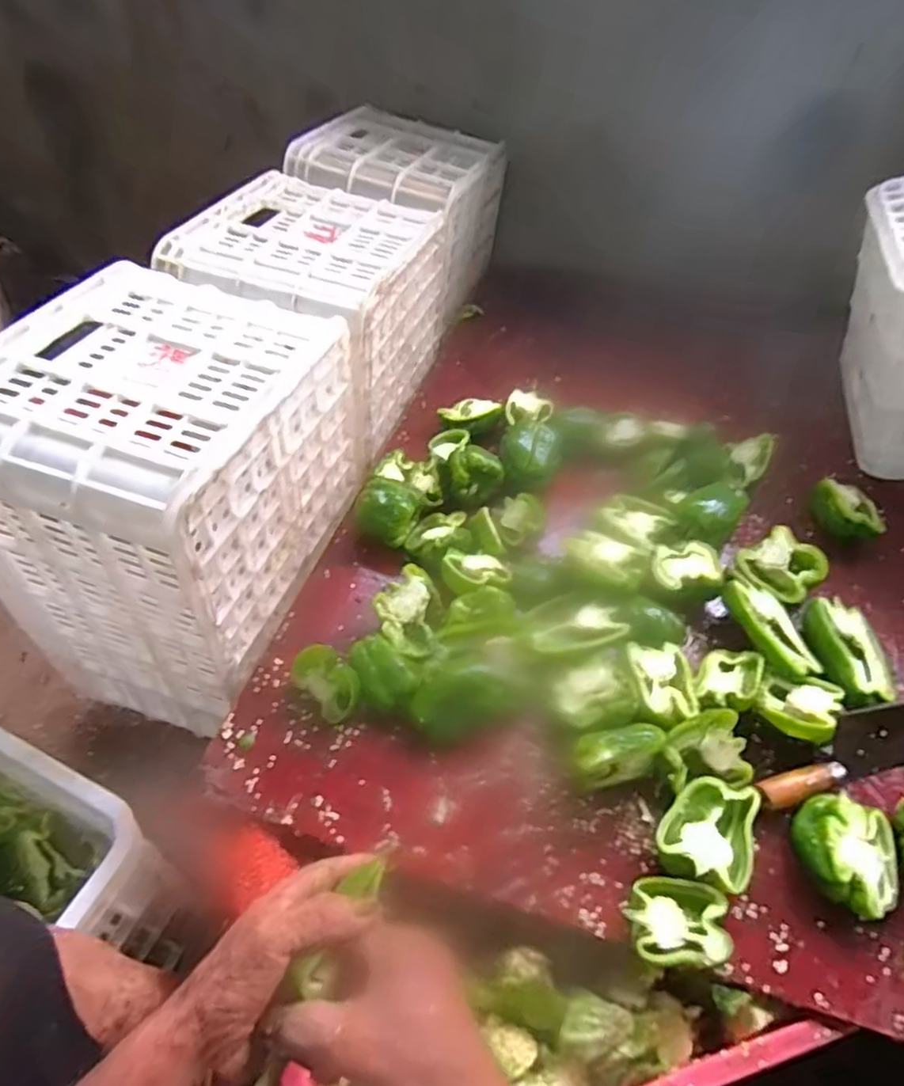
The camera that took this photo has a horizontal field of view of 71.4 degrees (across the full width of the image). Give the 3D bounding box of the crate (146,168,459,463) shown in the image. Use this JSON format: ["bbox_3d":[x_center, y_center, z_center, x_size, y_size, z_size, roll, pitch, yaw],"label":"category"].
[{"bbox_3d":[-0.189,-0.361,0.949,0.279,0.238,0.370,16,49,9],"label":"crate"}]

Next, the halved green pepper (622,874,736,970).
[{"bbox_3d":[0.186,0.314,0.523,0.075,0.033,0.063,5,48,-1],"label":"halved green pepper"}]

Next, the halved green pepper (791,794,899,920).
[{"bbox_3d":[0.353,0.277,0.563,0.086,0.045,0.089,3,48,-3],"label":"halved green pepper"}]

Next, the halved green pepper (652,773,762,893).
[{"bbox_3d":[0.230,0.264,0.573,0.077,0.036,0.098,22,50,13],"label":"halved green pepper"}]

